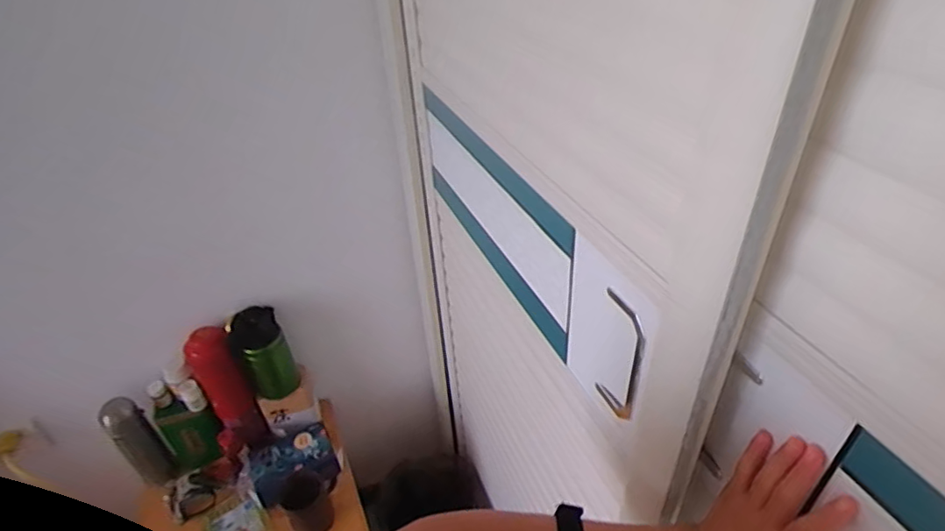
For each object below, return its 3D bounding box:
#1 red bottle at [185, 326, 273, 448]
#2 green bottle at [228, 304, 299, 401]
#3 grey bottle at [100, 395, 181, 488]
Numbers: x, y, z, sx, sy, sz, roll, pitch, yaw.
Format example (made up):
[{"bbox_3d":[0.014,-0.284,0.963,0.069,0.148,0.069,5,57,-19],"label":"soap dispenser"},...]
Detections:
[{"bbox_3d":[-0.502,0.263,1.105,0.081,0.294,0.090,-29,47,-29],"label":"red bottle"},{"bbox_3d":[-0.428,0.183,1.100,0.098,0.200,0.071,-21,44,-22],"label":"green bottle"},{"bbox_3d":[-0.665,0.363,1.079,0.054,0.242,0.062,24,46,27],"label":"grey bottle"}]

